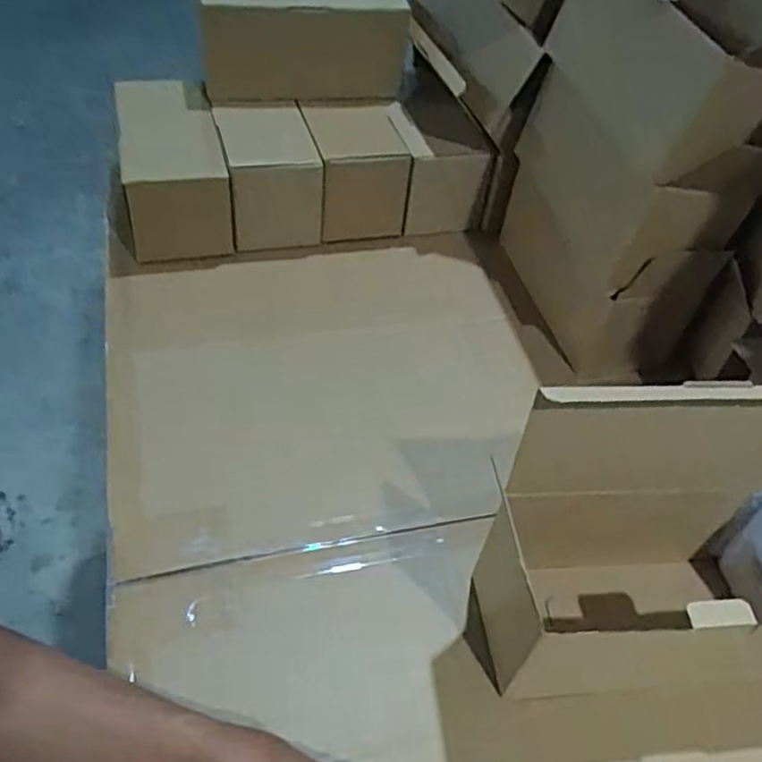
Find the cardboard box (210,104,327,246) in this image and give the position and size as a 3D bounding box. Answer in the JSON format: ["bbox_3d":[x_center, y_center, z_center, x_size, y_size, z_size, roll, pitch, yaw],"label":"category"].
[{"bbox_3d":[-0.121,-0.221,0.747,0.089,0.098,0.131,-9,47,-15],"label":"cardboard box"}]

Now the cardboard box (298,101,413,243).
[{"bbox_3d":[-0.031,-0.235,0.780,0.096,0.092,0.131,-6,47,-13],"label":"cardboard box"}]

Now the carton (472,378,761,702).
[{"bbox_3d":[0.182,0.102,0.430,0.209,0.189,0.097,-1,46,-8],"label":"carton"}]

